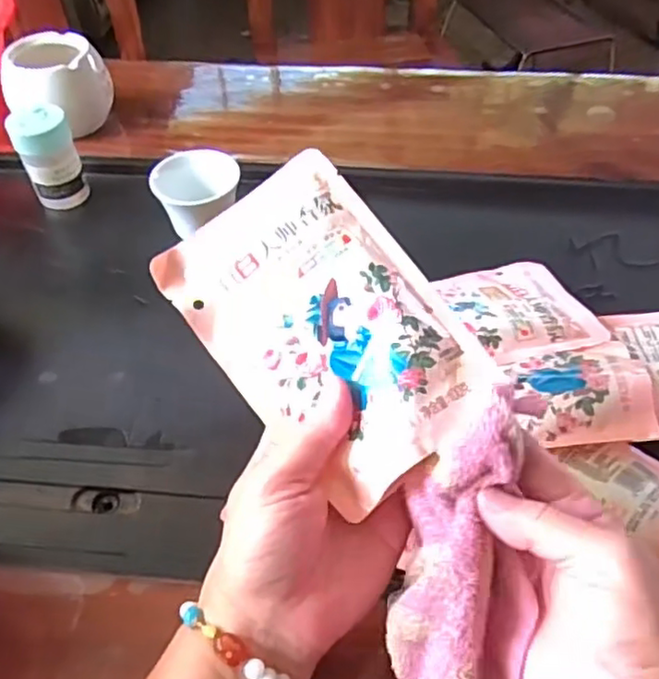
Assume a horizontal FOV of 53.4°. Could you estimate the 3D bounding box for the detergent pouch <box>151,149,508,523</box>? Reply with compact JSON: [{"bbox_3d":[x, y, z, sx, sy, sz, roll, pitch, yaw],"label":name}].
[{"bbox_3d":[-0.003,-0.010,0.317,0.104,0.019,0.162,-40,70,0],"label":"detergent pouch"}]

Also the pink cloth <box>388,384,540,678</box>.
[{"bbox_3d":[0.062,0.130,0.277,0.085,0.041,0.201,-4,87,-3],"label":"pink cloth"}]

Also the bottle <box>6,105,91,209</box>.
[{"bbox_3d":[-0.248,-0.160,0.584,0.048,0.085,0.041,-22,52,-17],"label":"bottle"}]

